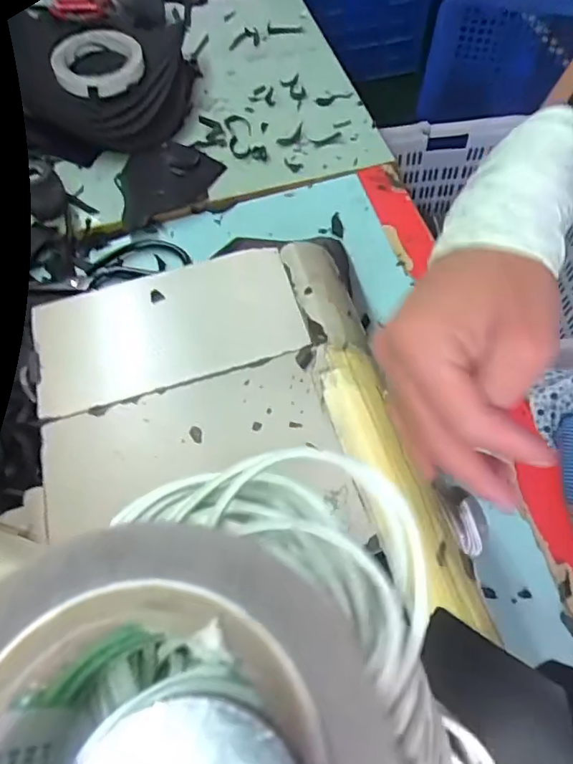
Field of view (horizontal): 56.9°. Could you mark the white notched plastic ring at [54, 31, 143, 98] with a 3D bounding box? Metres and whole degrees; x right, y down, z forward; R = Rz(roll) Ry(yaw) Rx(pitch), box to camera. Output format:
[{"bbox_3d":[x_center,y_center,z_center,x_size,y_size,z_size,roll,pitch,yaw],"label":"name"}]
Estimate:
[{"bbox_3d":[-0.226,-0.386,0.635,0.105,0.021,0.107,-1,62,2],"label":"white notched plastic ring"}]

